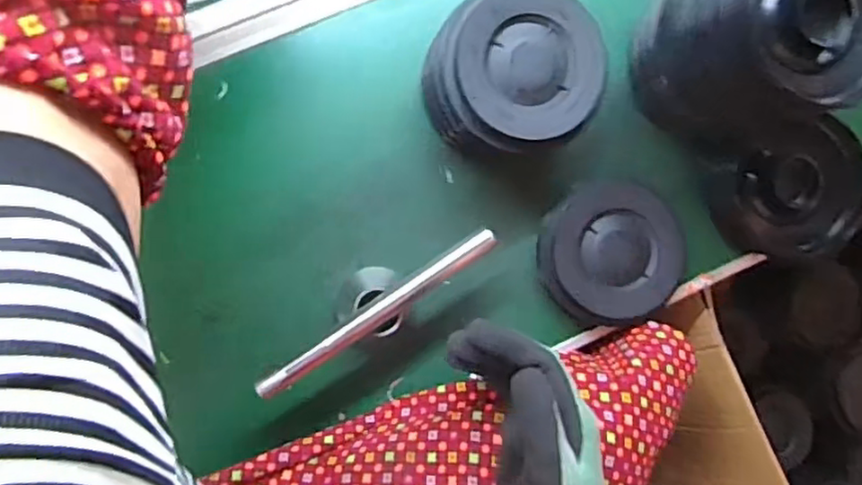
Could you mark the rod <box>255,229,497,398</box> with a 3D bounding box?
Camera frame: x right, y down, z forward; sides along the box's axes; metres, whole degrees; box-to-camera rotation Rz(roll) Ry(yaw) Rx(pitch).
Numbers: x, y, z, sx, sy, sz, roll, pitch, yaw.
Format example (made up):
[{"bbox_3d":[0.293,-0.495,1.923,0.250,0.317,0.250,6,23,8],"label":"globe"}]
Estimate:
[{"bbox_3d":[-0.038,0.051,0.484,0.199,0.014,0.015,-34,94,-6],"label":"rod"}]

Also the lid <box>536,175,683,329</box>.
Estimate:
[{"bbox_3d":[0.148,0.008,0.551,0.116,0.026,0.113,-8,91,-8],"label":"lid"}]

